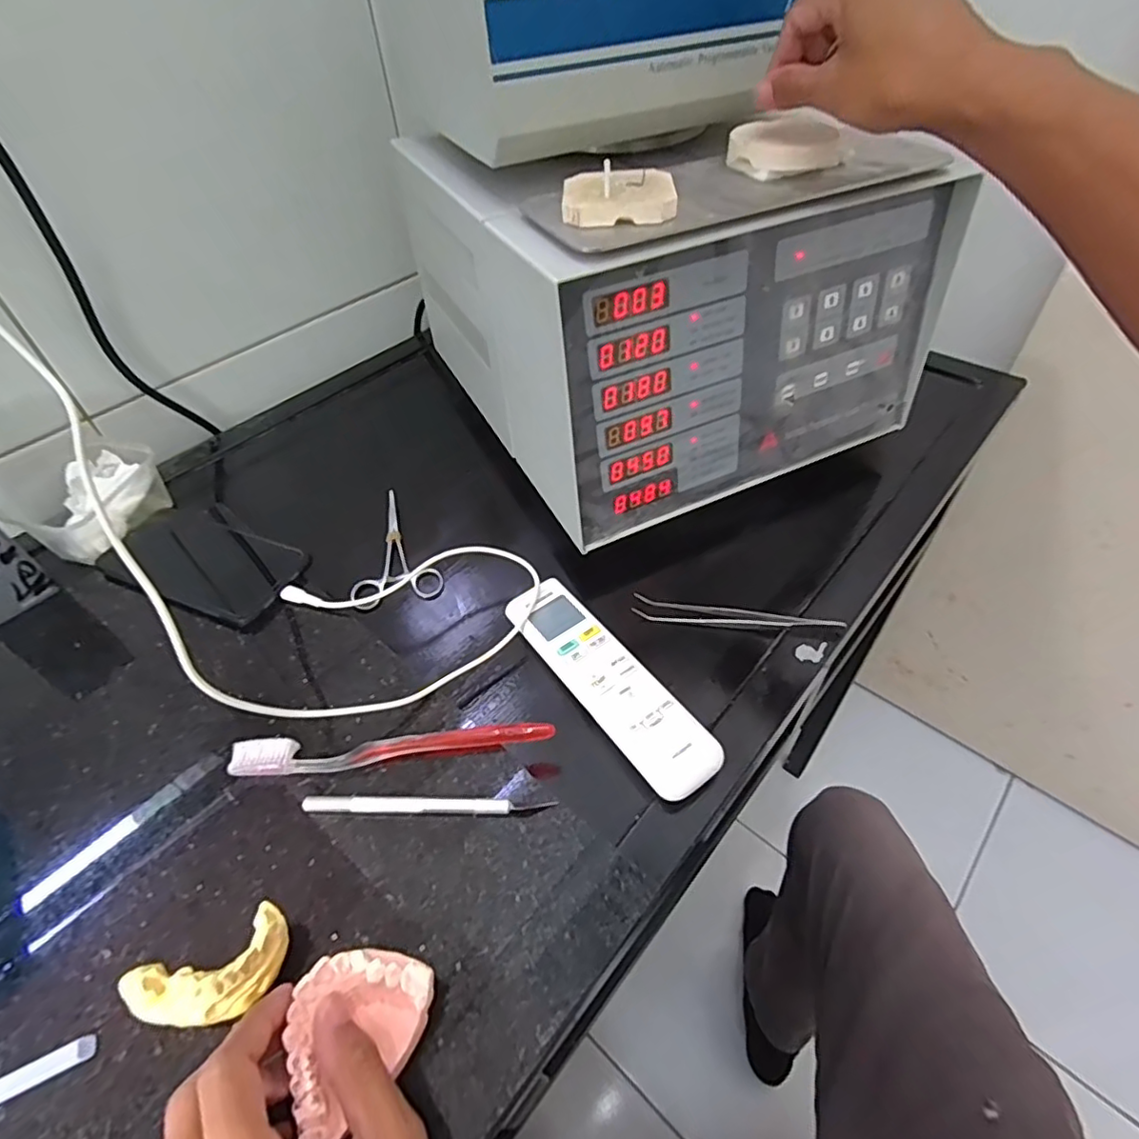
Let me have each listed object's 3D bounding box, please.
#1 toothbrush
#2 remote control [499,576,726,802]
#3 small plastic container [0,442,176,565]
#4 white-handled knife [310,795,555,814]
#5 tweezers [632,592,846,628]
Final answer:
[{"bbox_3d":[-0.105,0.106,0.361,0.188,0.012,0.022,-4,48,0],"label":"toothbrush"},{"bbox_3d":[0.023,0.068,0.394,0.046,0.014,0.177,-29,53,-21],"label":"remote control"},{"bbox_3d":[-0.398,-0.057,0.513,0.065,0.054,0.103,15,51,16],"label":"small plastic container"},{"bbox_3d":[-0.079,0.132,0.339,0.139,0.006,0.009,0,48,3],"label":"white-handled knife"},{"bbox_3d":[0.118,0.034,0.434,0.143,0.008,0.018,7,49,10],"label":"tweezers"}]

